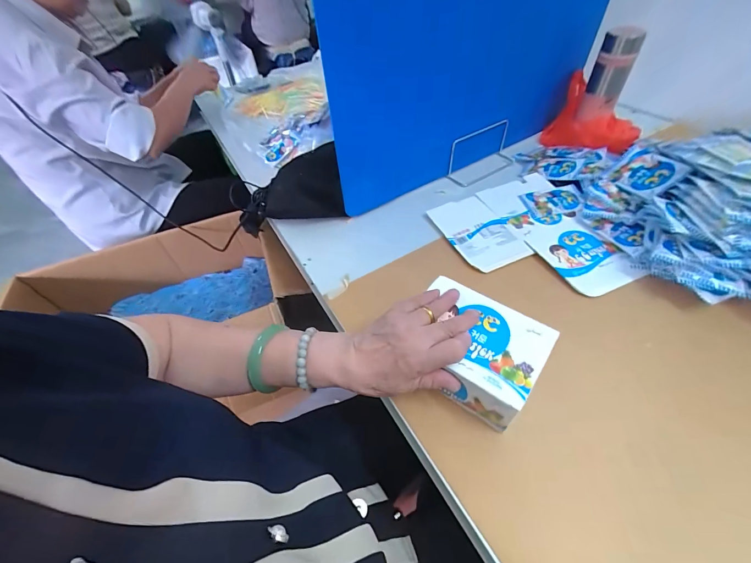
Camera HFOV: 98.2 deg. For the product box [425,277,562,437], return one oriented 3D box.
[{"bbox_3d":[0.110,0.074,0.366,0.135,0.066,0.104,27,55,28],"label":"product box"}]

